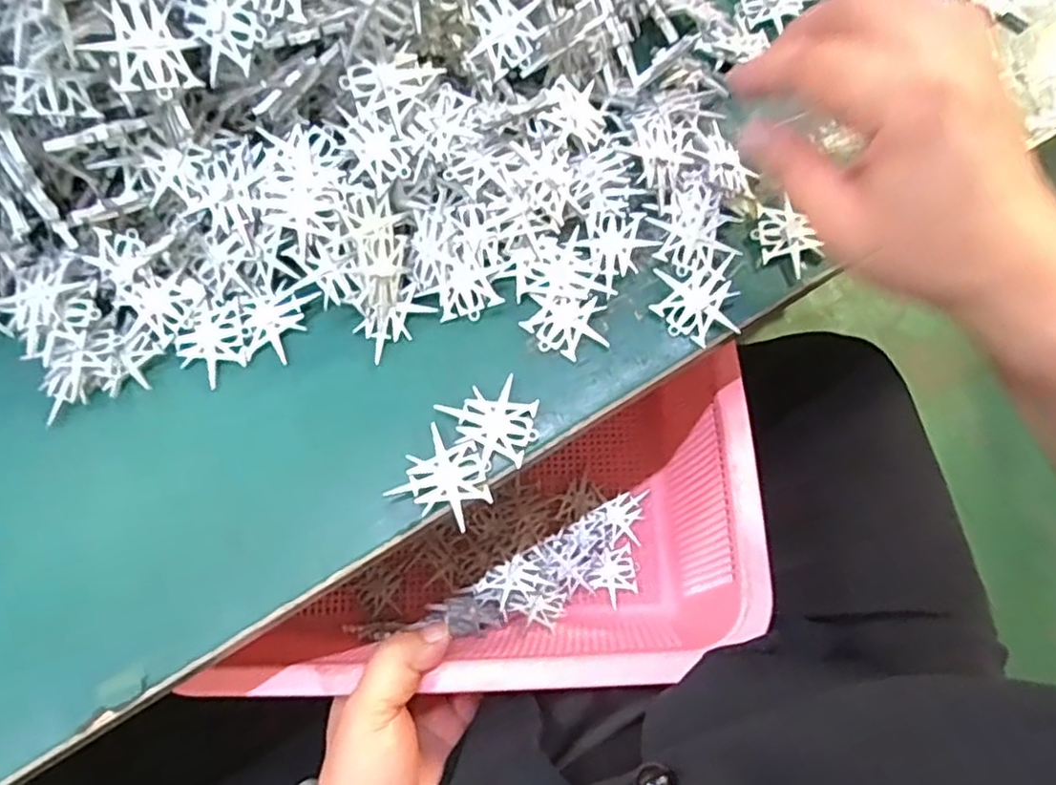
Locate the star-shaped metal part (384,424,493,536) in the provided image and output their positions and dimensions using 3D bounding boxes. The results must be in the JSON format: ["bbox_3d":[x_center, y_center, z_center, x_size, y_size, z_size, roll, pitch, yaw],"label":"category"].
[{"bbox_3d":[-0.031,0.033,0.264,0.033,0.009,0.032,27,75,7],"label":"star-shaped metal part"}]

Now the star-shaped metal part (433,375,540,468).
[{"bbox_3d":[-0.014,0.010,0.274,0.038,0.007,0.032,31,76,8],"label":"star-shaped metal part"}]

